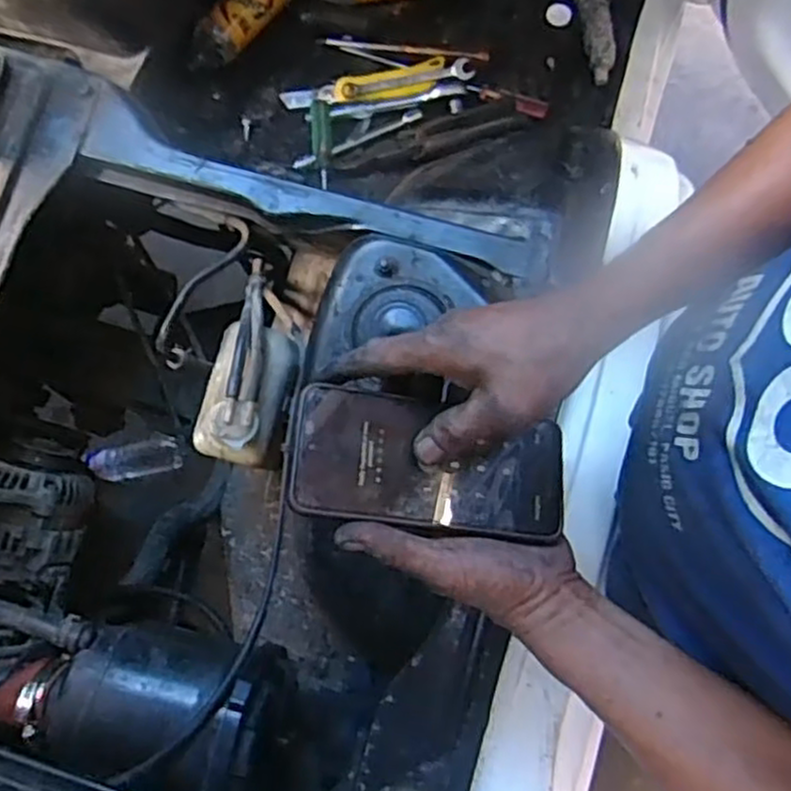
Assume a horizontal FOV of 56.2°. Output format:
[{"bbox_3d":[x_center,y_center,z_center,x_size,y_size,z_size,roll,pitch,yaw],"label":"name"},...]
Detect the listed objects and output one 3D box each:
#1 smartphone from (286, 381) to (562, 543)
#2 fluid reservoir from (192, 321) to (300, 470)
[{"bbox_3d":[0.022,0.040,0.444,0.167,0.005,0.077,9,69,-13],"label":"smartphone"},{"bbox_3d":[-0.142,-0.004,0.729,0.083,0.079,0.140,14,79,3],"label":"fluid reservoir"}]

